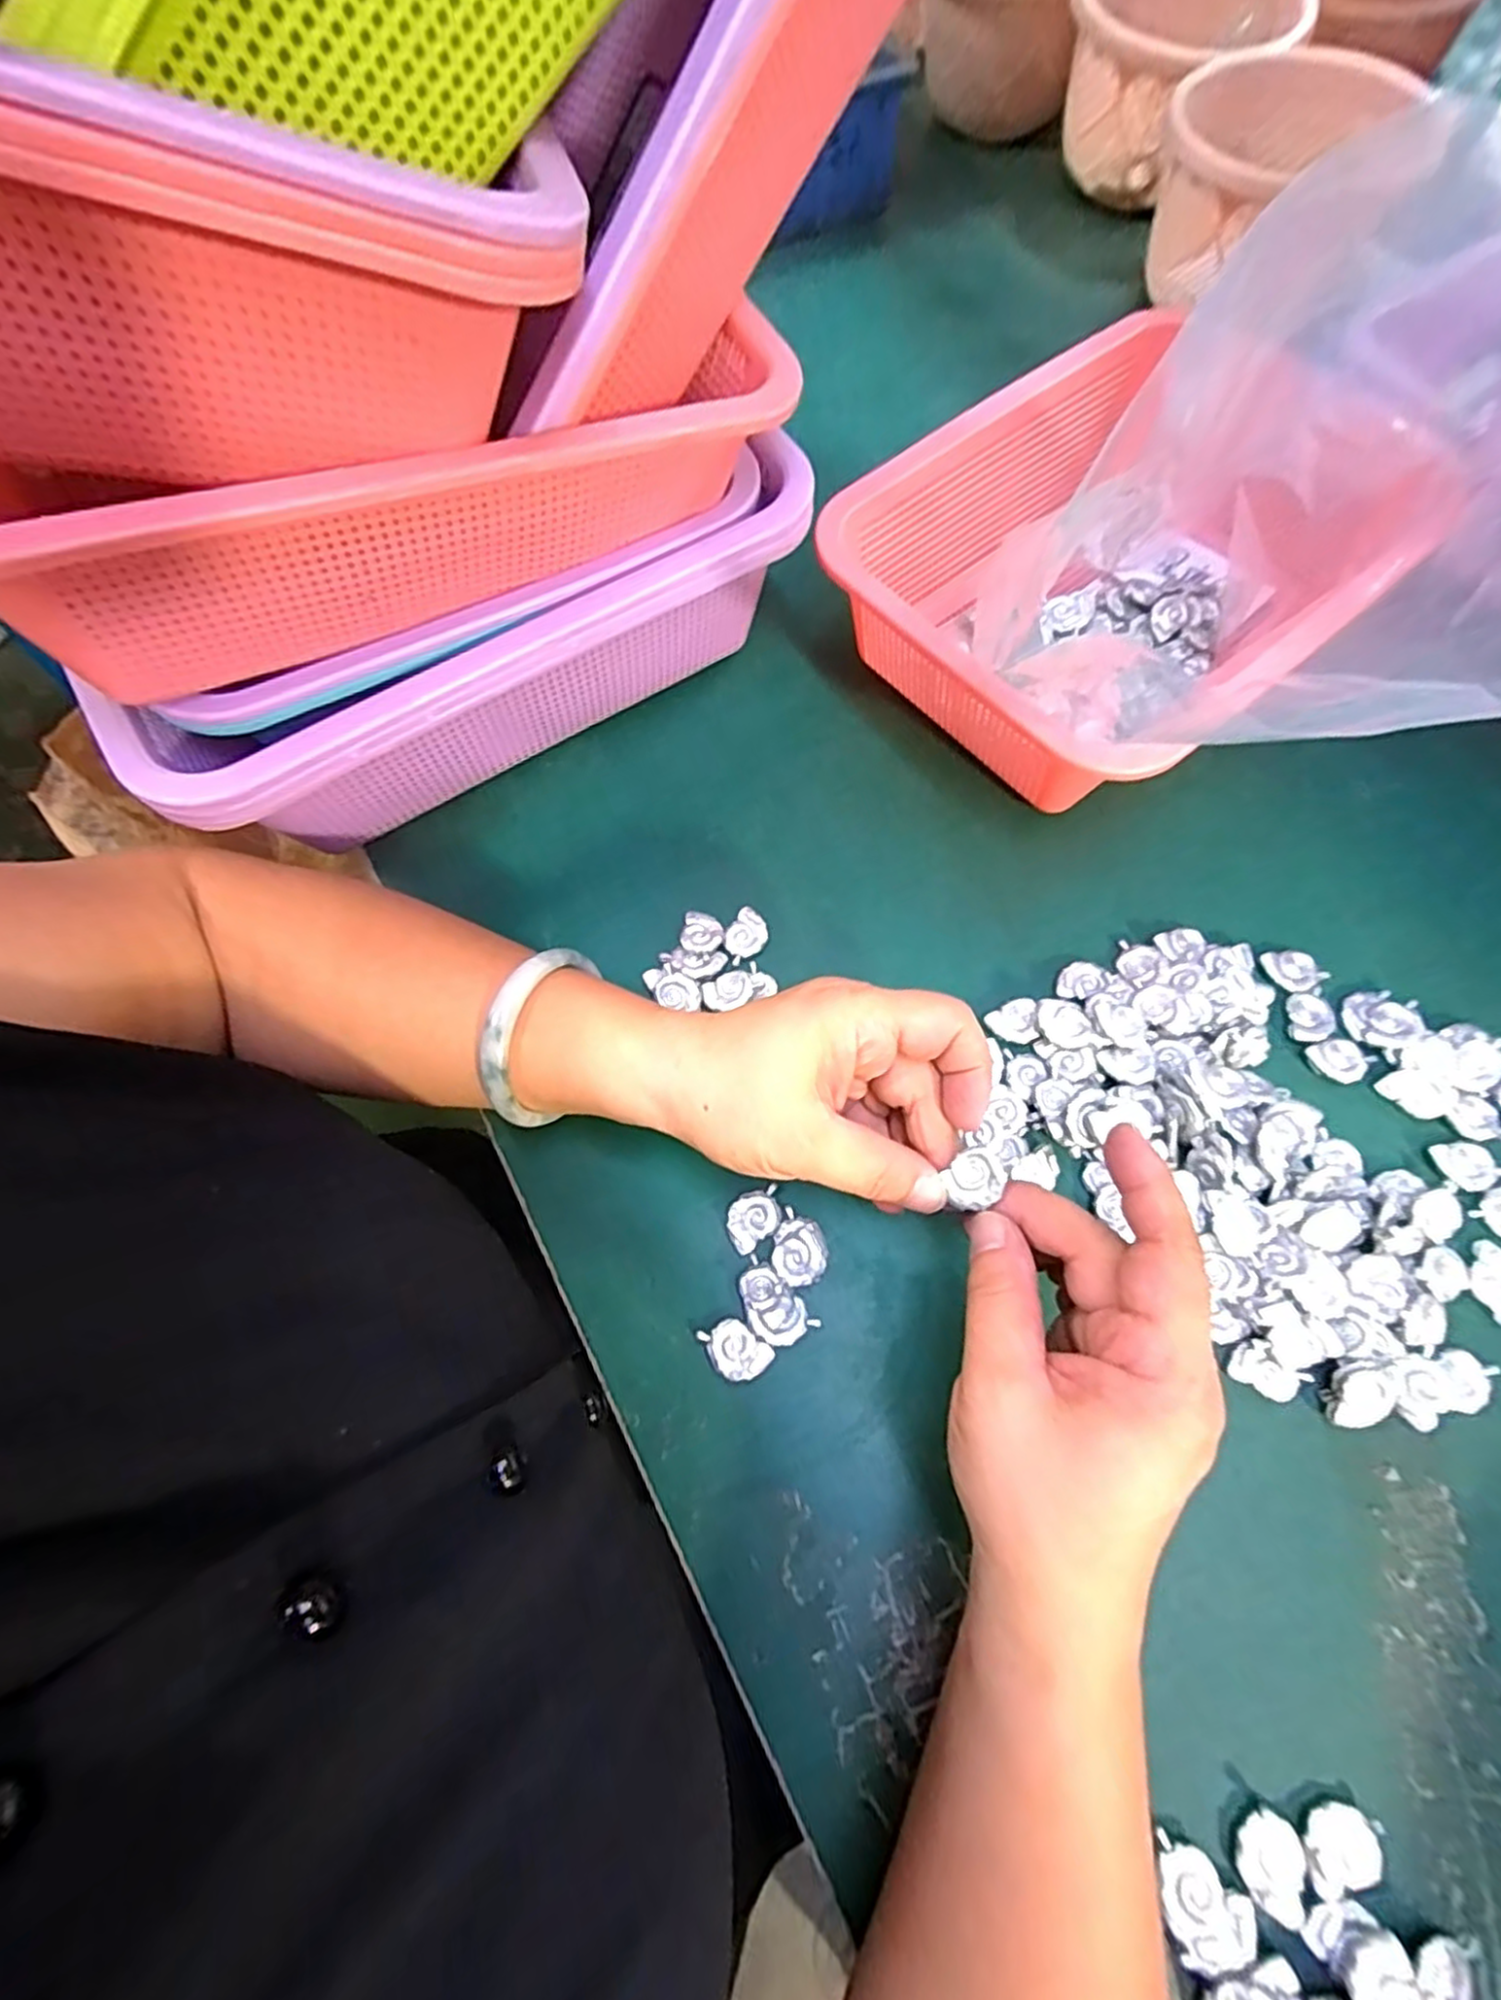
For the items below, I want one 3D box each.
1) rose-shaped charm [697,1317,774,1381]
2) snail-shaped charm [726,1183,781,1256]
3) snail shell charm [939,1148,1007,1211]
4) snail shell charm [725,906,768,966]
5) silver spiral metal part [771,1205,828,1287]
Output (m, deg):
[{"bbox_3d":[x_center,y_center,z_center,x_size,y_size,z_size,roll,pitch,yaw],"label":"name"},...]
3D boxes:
[{"bbox_3d":[-0.006,0.130,0.270,0.025,0.004,0.018,40,75,15],"label":"rose-shaped charm"},{"bbox_3d":[0.002,0.087,0.286,0.022,0.004,0.020,-22,70,-7],"label":"snail-shaped charm"},{"bbox_3d":[0.075,0.060,0.240,0.018,0.009,0.018,-31,71,-10],"label":"snail shell charm"},{"bbox_3d":[-0.002,-0.029,0.330,0.018,0.004,0.025,35,74,14],"label":"snail shell charm"},{"bbox_3d":[0.019,0.096,0.280,0.020,0.009,0.026,13,70,6],"label":"silver spiral metal part"}]

